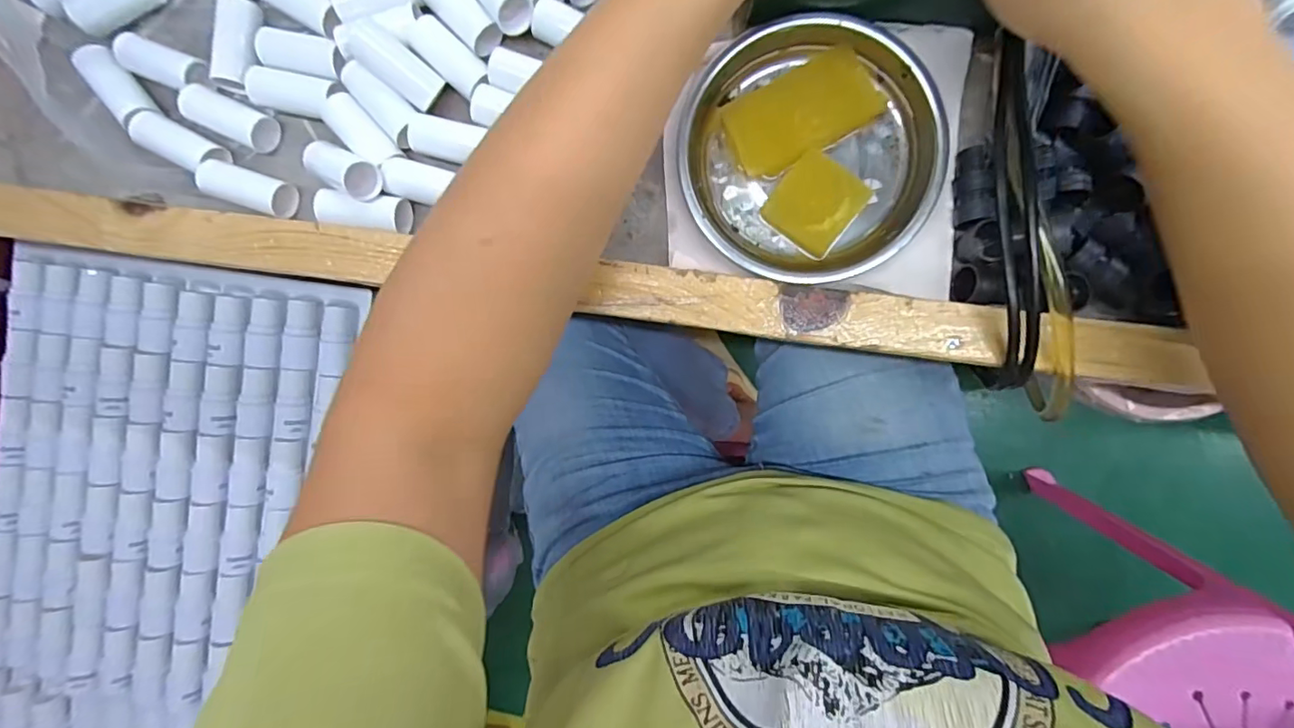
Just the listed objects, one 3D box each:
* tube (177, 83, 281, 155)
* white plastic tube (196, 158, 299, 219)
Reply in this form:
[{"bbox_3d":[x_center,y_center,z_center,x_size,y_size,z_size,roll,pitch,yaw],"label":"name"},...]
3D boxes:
[{"bbox_3d":[-0.231,-0.136,0.305,0.044,0.020,0.020,26,94,2],"label":"tube"},{"bbox_3d":[-0.221,-0.098,0.307,0.049,0.017,0.020,19,94,3],"label":"white plastic tube"}]

